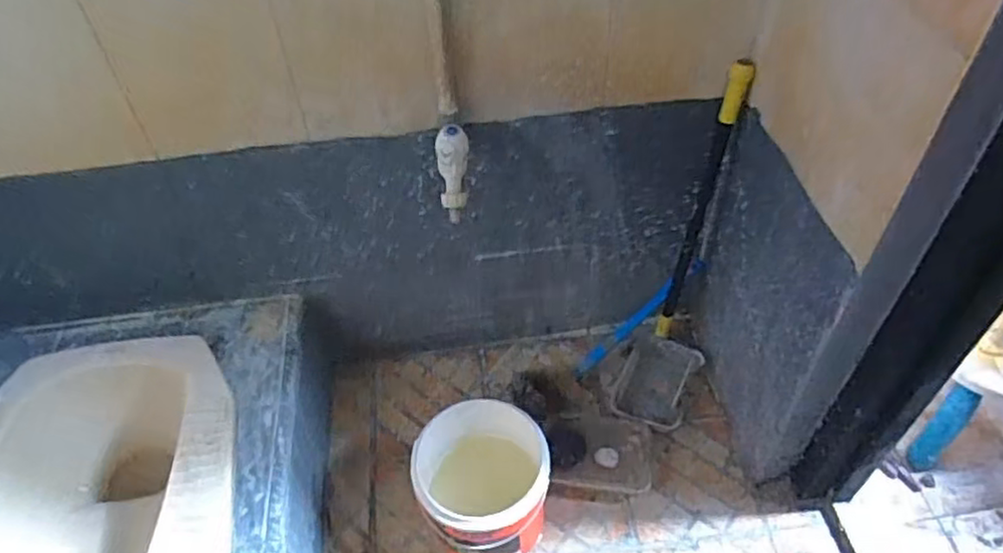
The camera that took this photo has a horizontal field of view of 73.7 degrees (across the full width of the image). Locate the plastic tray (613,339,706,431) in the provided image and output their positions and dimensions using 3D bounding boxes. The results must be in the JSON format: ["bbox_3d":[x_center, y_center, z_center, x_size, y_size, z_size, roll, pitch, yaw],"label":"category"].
[{"bbox_3d":[0.264,0.182,1.144,0.119,0.045,0.162,21,52,20],"label":"plastic tray"}]

